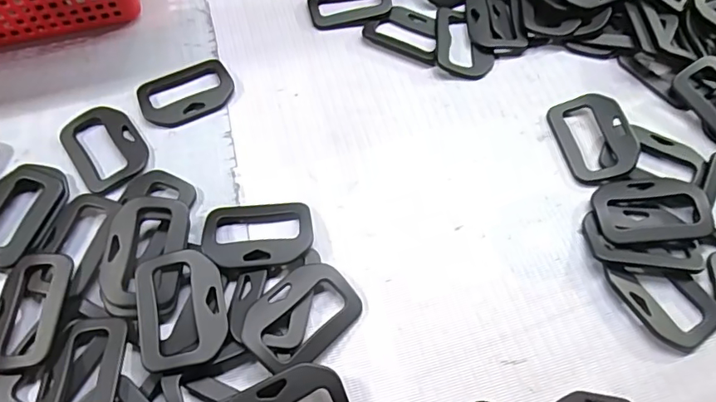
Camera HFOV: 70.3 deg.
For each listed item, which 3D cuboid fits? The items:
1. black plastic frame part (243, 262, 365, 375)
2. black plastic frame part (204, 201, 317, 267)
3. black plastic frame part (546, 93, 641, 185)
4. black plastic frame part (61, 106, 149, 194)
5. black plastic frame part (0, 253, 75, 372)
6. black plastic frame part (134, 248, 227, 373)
[{"bbox_3d":[-0.030,0.059,0.262,0.043,0.007,0.059,45,60,9],"label":"black plastic frame part"},{"bbox_3d":[-0.056,0.017,0.288,0.061,0.006,0.044,-4,49,-2],"label":"black plastic frame part"},{"bbox_3d":[0.147,-0.041,0.319,0.042,0.008,0.060,-18,63,9],"label":"black plastic frame part"},{"bbox_3d":[-0.160,-0.035,0.321,0.043,0.004,0.060,-37,67,-17],"label":"black plastic frame part"},{"bbox_3d":[-0.173,0.056,0.267,0.042,0.005,0.062,-7,62,13],"label":"black plastic frame part"},{"bbox_3d":[-0.090,0.053,0.259,0.041,0.008,0.060,-12,63,-6],"label":"black plastic frame part"}]

